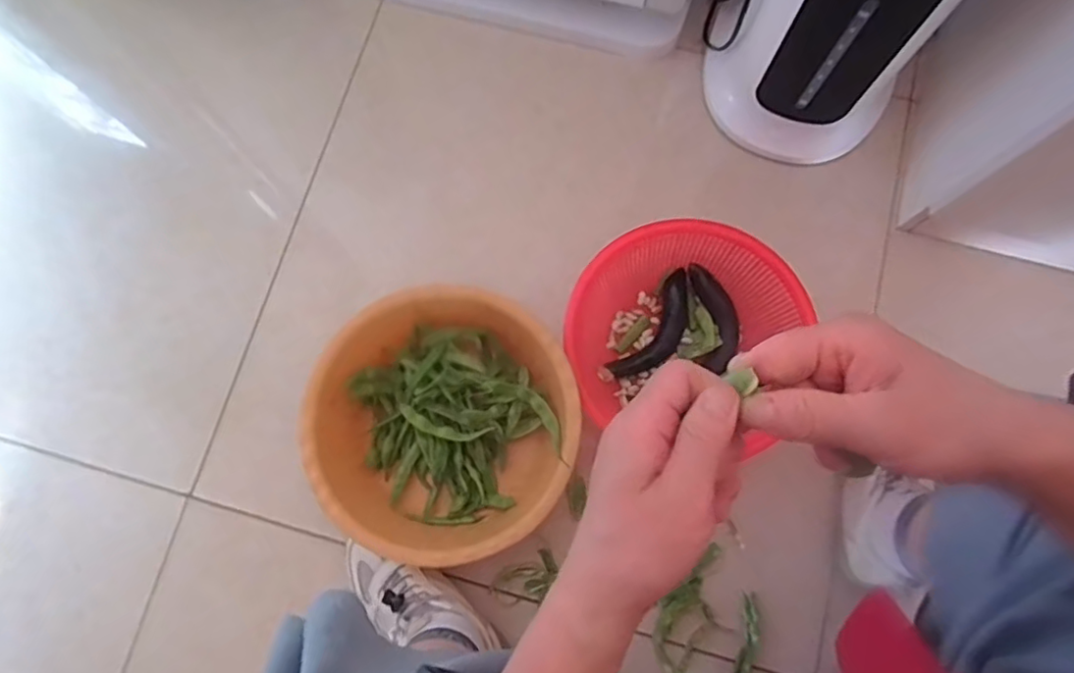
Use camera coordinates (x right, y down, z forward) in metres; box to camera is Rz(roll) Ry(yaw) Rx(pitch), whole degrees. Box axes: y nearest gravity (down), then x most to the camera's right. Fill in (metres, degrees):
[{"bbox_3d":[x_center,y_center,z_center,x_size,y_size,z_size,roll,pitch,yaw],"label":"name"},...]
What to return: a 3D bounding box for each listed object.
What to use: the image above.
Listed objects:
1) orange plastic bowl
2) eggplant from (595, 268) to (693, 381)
[{"bbox_3d":[-0.106,0.104,0.733,0.294,0.133,0.287,0,78,0],"label":"orange plastic bowl"},{"bbox_3d":[0.151,-0.006,0.762,0.059,0.029,0.171,36,80,7],"label":"eggplant"}]

